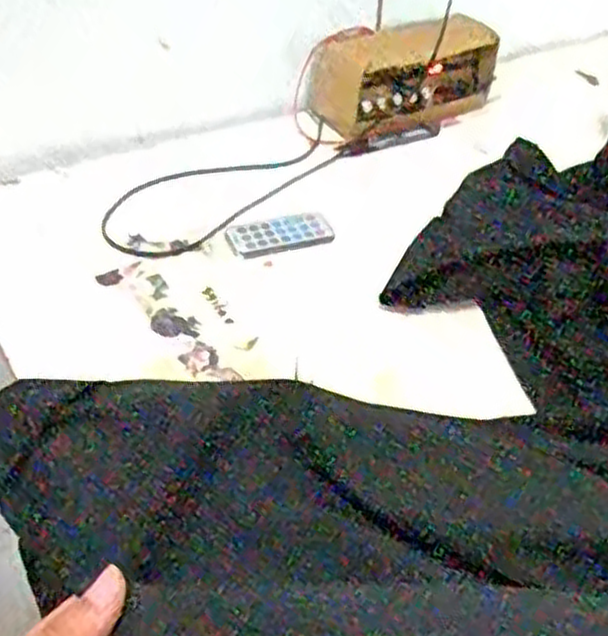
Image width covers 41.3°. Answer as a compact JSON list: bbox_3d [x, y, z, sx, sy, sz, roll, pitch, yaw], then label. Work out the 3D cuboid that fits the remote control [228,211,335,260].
[{"bbox_3d":[-0.020,-0.068,0.654,0.083,0.009,0.040,-13,42,-17],"label":"remote control"}]

